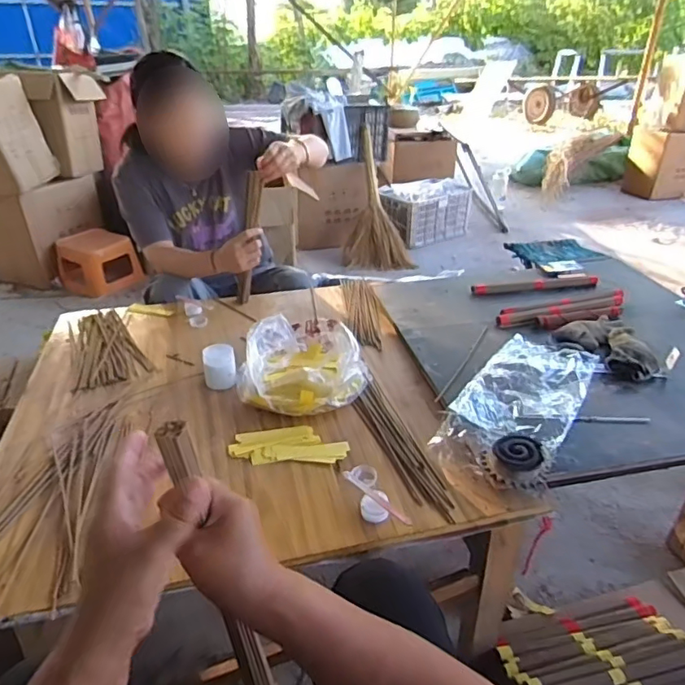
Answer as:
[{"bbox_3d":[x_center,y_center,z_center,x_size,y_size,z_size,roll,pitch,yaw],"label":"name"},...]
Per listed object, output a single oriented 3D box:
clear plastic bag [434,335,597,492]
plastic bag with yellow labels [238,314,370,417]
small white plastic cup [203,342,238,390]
[{"bbox_3d":[0.314,0.096,0.862,0.212,0.039,0.380,19,35,29],"label":"clear plastic bag"},{"bbox_3d":[-0.066,0.036,0.937,0.215,0.080,0.226,0,30,0],"label":"plastic bag with yellow labels"},{"bbox_3d":[-0.219,0.044,0.942,0.057,0.064,0.052,0,30,0],"label":"small white plastic cup"}]

